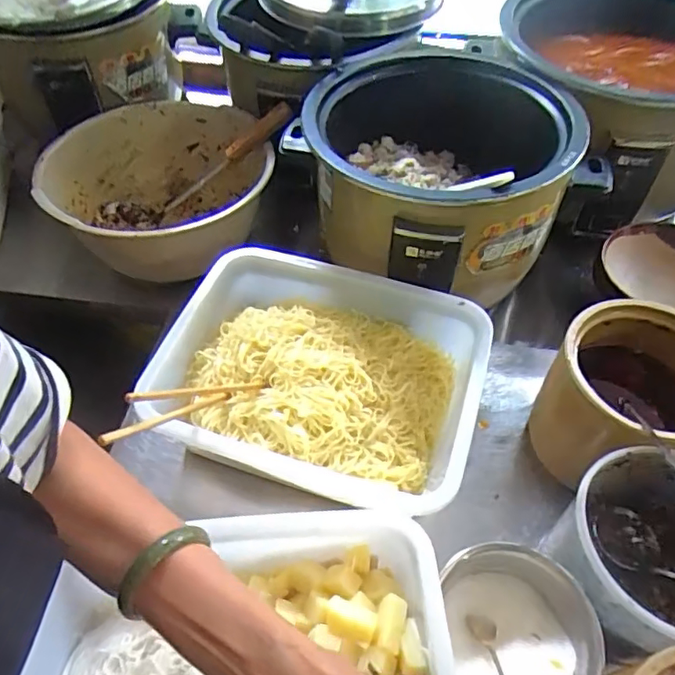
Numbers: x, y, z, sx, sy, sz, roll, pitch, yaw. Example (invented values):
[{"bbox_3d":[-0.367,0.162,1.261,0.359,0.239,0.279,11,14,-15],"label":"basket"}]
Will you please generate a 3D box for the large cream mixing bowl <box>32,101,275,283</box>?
[{"bbox_3d":[-0.248,-0.201,0.822,0.298,0.140,0.308,0,53,0],"label":"large cream mixing bowl"}]

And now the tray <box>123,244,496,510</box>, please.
[{"bbox_3d":[-0.027,0.048,0.635,0.334,0.100,0.259,16,55,12],"label":"tray"}]

